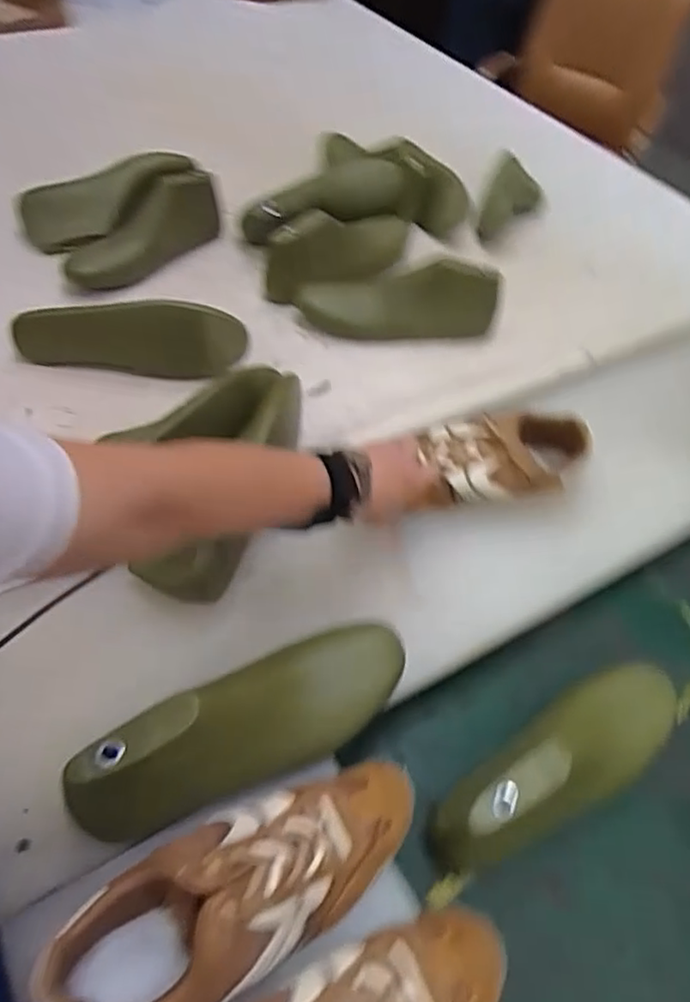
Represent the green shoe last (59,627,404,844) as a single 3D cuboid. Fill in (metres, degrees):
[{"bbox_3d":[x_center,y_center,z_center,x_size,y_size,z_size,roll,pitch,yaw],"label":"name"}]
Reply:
[{"bbox_3d":[-0.064,0.158,0.459,0.247,0.073,0.065,-22,57,-22],"label":"green shoe last"}]

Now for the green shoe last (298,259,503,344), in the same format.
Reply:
[{"bbox_3d":[0.070,-0.256,0.838,0.253,0.087,0.054,-1,50,9],"label":"green shoe last"}]

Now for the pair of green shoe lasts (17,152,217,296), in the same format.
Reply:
[{"bbox_3d":[-0.301,-0.399,0.879,0.231,0.108,0.179,-33,62,-28],"label":"pair of green shoe lasts"}]

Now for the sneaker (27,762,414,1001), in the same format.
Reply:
[{"bbox_3d":[-0.057,0.241,0.405,0.236,0.076,0.085,-25,58,-24],"label":"sneaker"}]

